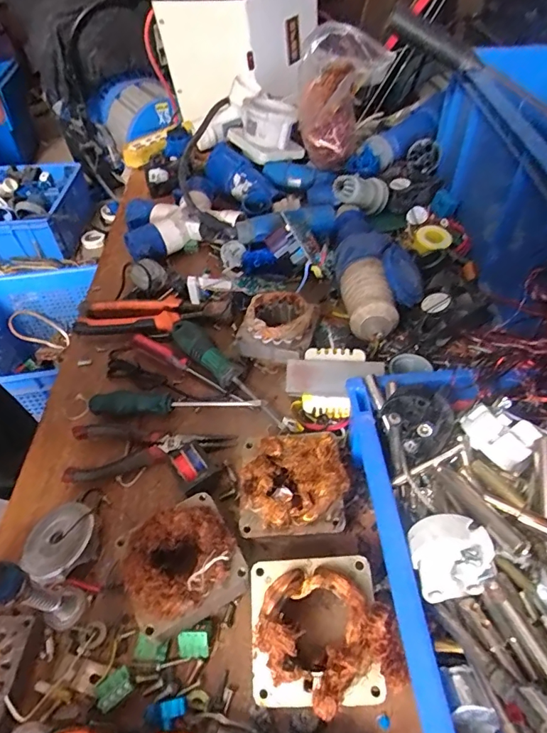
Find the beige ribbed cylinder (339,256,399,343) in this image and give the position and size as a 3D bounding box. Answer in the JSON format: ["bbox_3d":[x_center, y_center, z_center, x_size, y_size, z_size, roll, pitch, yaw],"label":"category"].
[{"bbox_3d":[0.100,-0.073,0.468,0.046,0.041,0.096,-7,48,-3],"label":"beige ribbed cylinder"}]

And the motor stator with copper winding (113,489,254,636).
[{"bbox_3d":[-0.068,0.147,0.327,0.080,0.046,0.079,-26,52,-19],"label":"motor stator with copper winding"}]

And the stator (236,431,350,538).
[{"bbox_3d":[0.013,0.094,0.354,0.085,0.048,0.080,-1,48,2],"label":"stator"}]

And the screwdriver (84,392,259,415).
[{"bbox_3d":[-0.101,0.039,0.445,0.171,0.022,0.019,-1,48,3],"label":"screwdriver"}]

